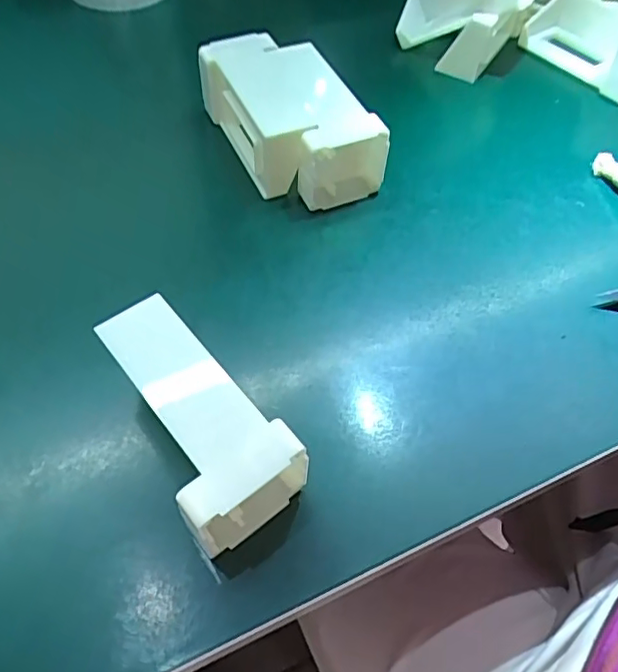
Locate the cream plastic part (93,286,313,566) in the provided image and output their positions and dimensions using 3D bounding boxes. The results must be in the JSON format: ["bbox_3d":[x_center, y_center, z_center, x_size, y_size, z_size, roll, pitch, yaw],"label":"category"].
[{"bbox_3d":[-0.052,0.037,0.269,0.060,0.052,0.107,-30,63,-22],"label":"cream plastic part"}]

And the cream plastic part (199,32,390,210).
[{"bbox_3d":[-0.013,-0.149,0.394,0.077,0.055,0.130,-23,61,-18],"label":"cream plastic part"}]

